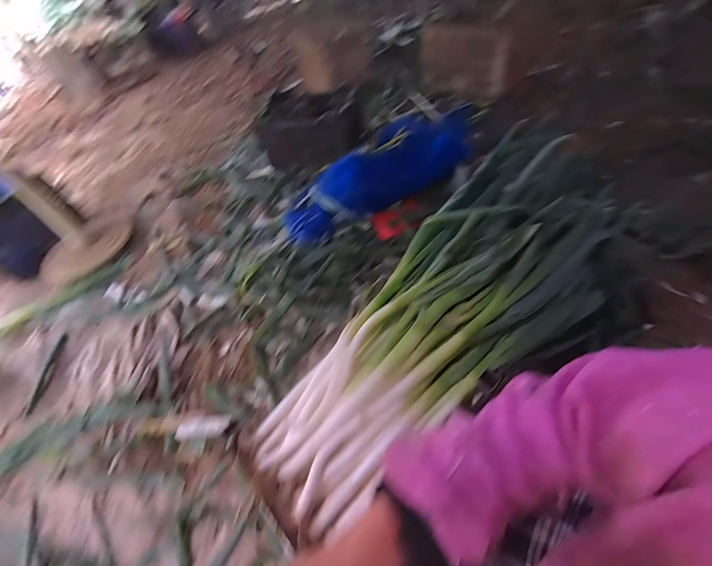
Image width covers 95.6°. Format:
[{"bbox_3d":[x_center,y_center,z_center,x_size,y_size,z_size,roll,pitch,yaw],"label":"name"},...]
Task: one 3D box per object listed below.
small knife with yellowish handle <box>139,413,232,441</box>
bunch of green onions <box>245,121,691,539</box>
[{"bbox_3d":[-0.491,0.411,0.929,0.267,0.025,0.063,-6,52,7],"label":"small knife with yellowish handle"},{"bbox_3d":[0.164,0.068,0.597,0.777,0.118,0.314,-45,59,-4],"label":"bunch of green onions"}]

